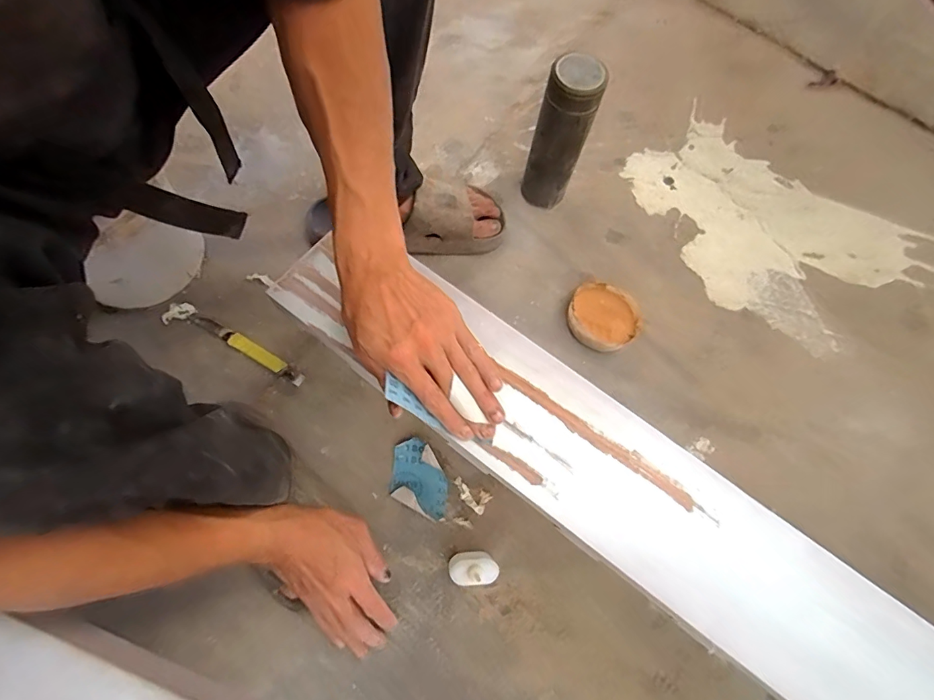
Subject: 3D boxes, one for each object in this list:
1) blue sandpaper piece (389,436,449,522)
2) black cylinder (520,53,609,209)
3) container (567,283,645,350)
[{"bbox_3d":[-0.058,0.155,0.566,0.070,0.024,0.090,5,70,1],"label":"blue sandpaper piece"},{"bbox_3d":[0.128,-0.287,0.647,0.072,0.216,0.065,18,70,6],"label":"black cylinder"},{"bbox_3d":[0.192,-0.042,0.655,0.102,0.036,0.094,0,70,-1],"label":"container"}]

